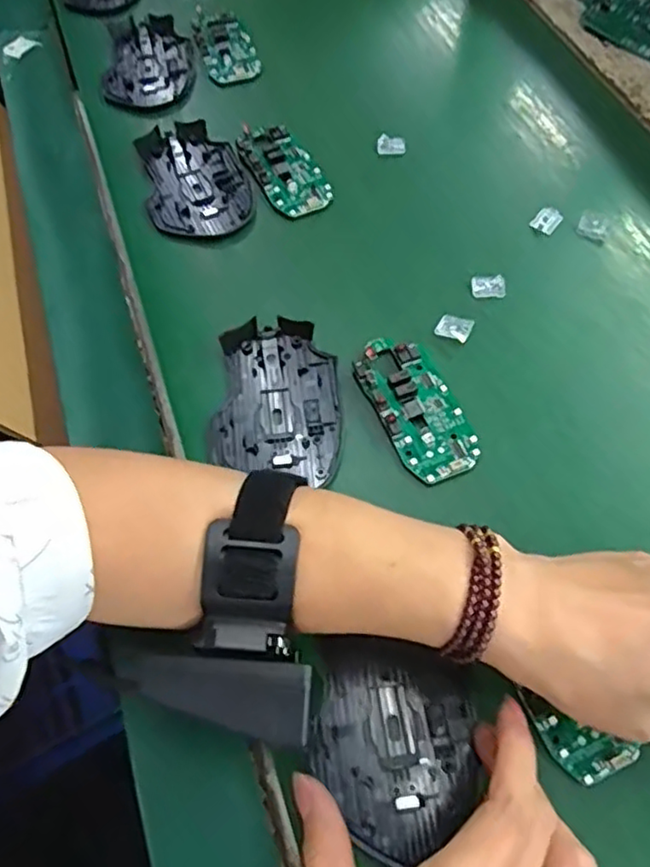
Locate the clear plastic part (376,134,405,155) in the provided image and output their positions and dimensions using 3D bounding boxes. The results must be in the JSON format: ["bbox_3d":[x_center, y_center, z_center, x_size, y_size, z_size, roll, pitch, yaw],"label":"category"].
[{"bbox_3d":[0.049,-0.215,0.486,0.021,0.006,0.018,1,63,2],"label":"clear plastic part"}]

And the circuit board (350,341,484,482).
[{"bbox_3d":[0.052,-0.016,0.377,0.045,0.007,0.092,-23,64,-10],"label":"circuit board"}]

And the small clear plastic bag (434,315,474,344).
[{"bbox_3d":[0.080,-0.066,0.403,0.020,0.005,0.016,19,65,11],"label":"small clear plastic bag"}]

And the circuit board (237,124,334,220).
[{"bbox_3d":[-0.028,-0.190,0.468,0.043,0.007,0.084,-26,65,-11],"label":"circuit board"}]

